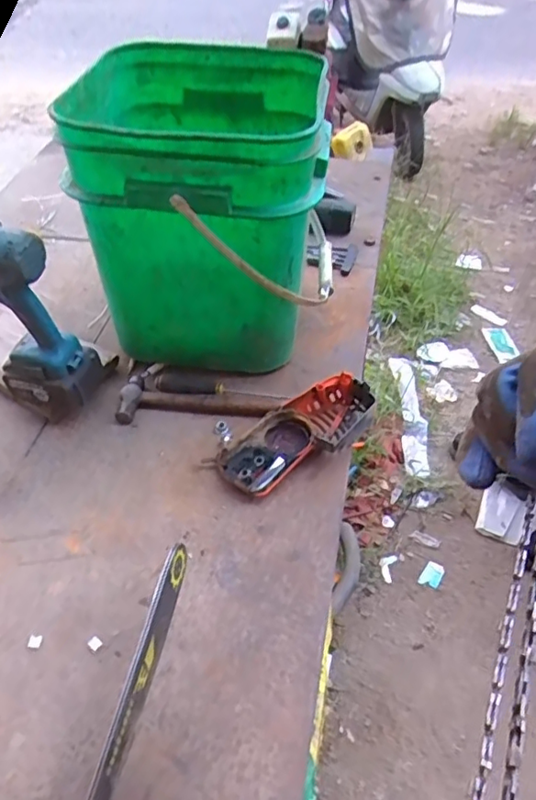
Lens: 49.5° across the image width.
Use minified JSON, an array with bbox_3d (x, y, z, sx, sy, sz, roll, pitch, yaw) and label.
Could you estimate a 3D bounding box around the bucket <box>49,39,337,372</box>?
[{"bbox_3d":[-0.076,-0.261,0.826,0.307,0.339,0.337,-2,47,-1],"label":"bucket"}]

